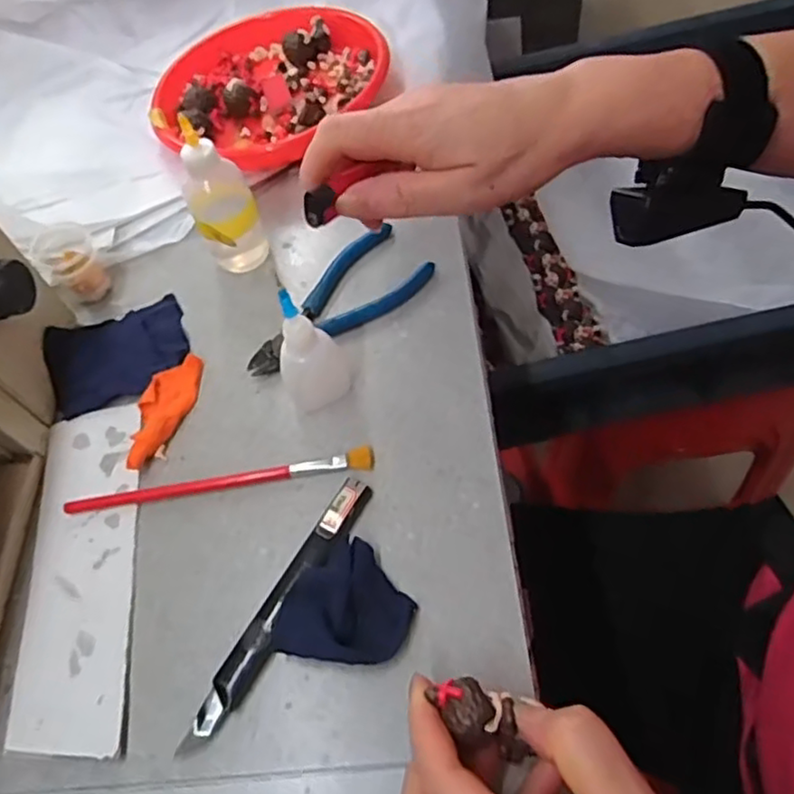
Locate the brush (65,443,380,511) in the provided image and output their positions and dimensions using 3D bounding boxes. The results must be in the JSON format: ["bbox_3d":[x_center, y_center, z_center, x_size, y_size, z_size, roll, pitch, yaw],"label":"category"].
[{"bbox_3d":[-0.095,0.047,0.358,0.164,0.013,0.012,-11,59,1],"label":"brush"}]

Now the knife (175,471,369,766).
[{"bbox_3d":[-0.055,0.099,0.318,0.017,0.012,0.141,25,66,20],"label":"knife"}]

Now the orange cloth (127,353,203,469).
[{"bbox_3d":[-0.136,0.007,0.384,0.027,0.010,0.076,11,62,14],"label":"orange cloth"}]

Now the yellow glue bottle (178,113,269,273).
[{"bbox_3d":[-0.107,-0.121,0.401,0.038,0.090,0.036,-19,59,-5],"label":"yellow glue bottle"}]

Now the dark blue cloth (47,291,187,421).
[{"bbox_3d":[-0.170,-0.029,0.405,0.079,0.016,0.067,-18,60,-8],"label":"dark blue cloth"}]

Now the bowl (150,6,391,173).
[{"bbox_3d":[-0.100,-0.236,0.507,0.164,0.035,0.162,-3,60,6],"label":"bowl"}]

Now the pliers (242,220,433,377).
[{"bbox_3d":[-0.038,-0.057,0.408,0.126,0.008,0.051,-41,63,-15],"label":"pliers"}]

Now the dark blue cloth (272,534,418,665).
[{"bbox_3d":[-0.023,0.095,0.311,0.058,0.019,0.056,9,62,12],"label":"dark blue cloth"}]

